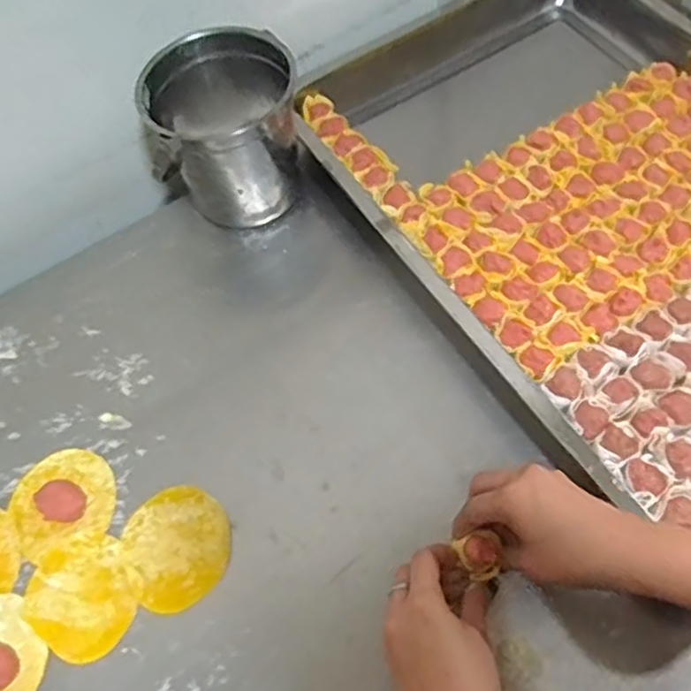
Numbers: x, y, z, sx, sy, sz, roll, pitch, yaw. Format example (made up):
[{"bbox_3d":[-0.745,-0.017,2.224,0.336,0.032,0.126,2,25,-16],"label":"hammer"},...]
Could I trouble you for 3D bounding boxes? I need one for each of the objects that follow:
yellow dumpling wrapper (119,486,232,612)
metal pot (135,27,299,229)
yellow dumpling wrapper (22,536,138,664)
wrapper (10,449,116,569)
[{"bbox_3d":[-0.127,0.151,0.528,0.079,0.004,0.088,-22,61,-8],"label":"yellow dumpling wrapper"},{"bbox_3d":[-0.108,-0.192,0.647,0.134,0.139,0.114,-11,60,-2],"label":"metal pot"},{"bbox_3d":[-0.196,0.190,0.516,0.077,0.004,0.082,-22,61,-8],"label":"yellow dumpling wrapper"},{"bbox_3d":[-0.226,0.122,0.547,0.083,0.021,0.085,-34,63,-15],"label":"wrapper"}]

